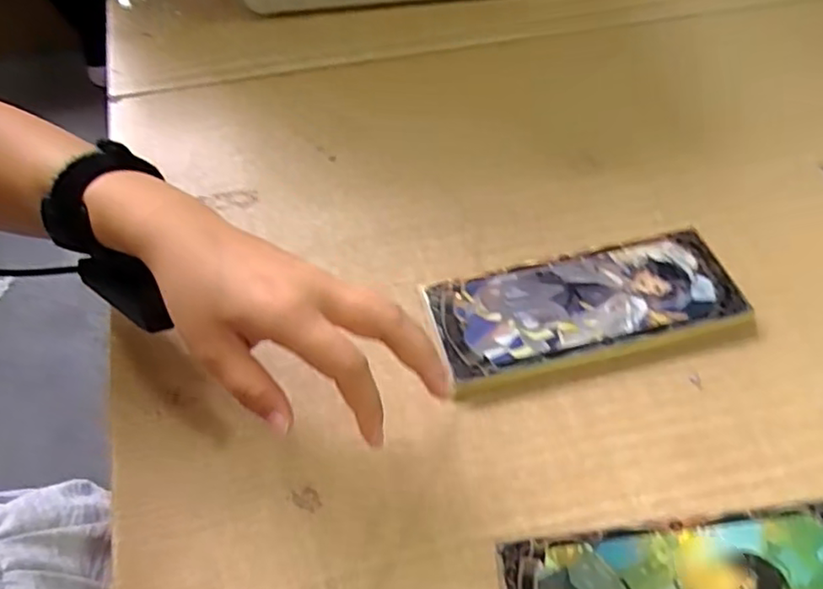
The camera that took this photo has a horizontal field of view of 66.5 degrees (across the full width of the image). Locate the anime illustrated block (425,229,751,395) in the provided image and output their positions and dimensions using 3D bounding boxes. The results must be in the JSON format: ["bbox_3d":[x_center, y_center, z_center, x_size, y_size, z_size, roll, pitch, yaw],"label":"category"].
[{"bbox_3d":[0.117,0.007,0.424,0.206,0.013,0.080,-13,63,-9],"label":"anime illustrated block"}]

